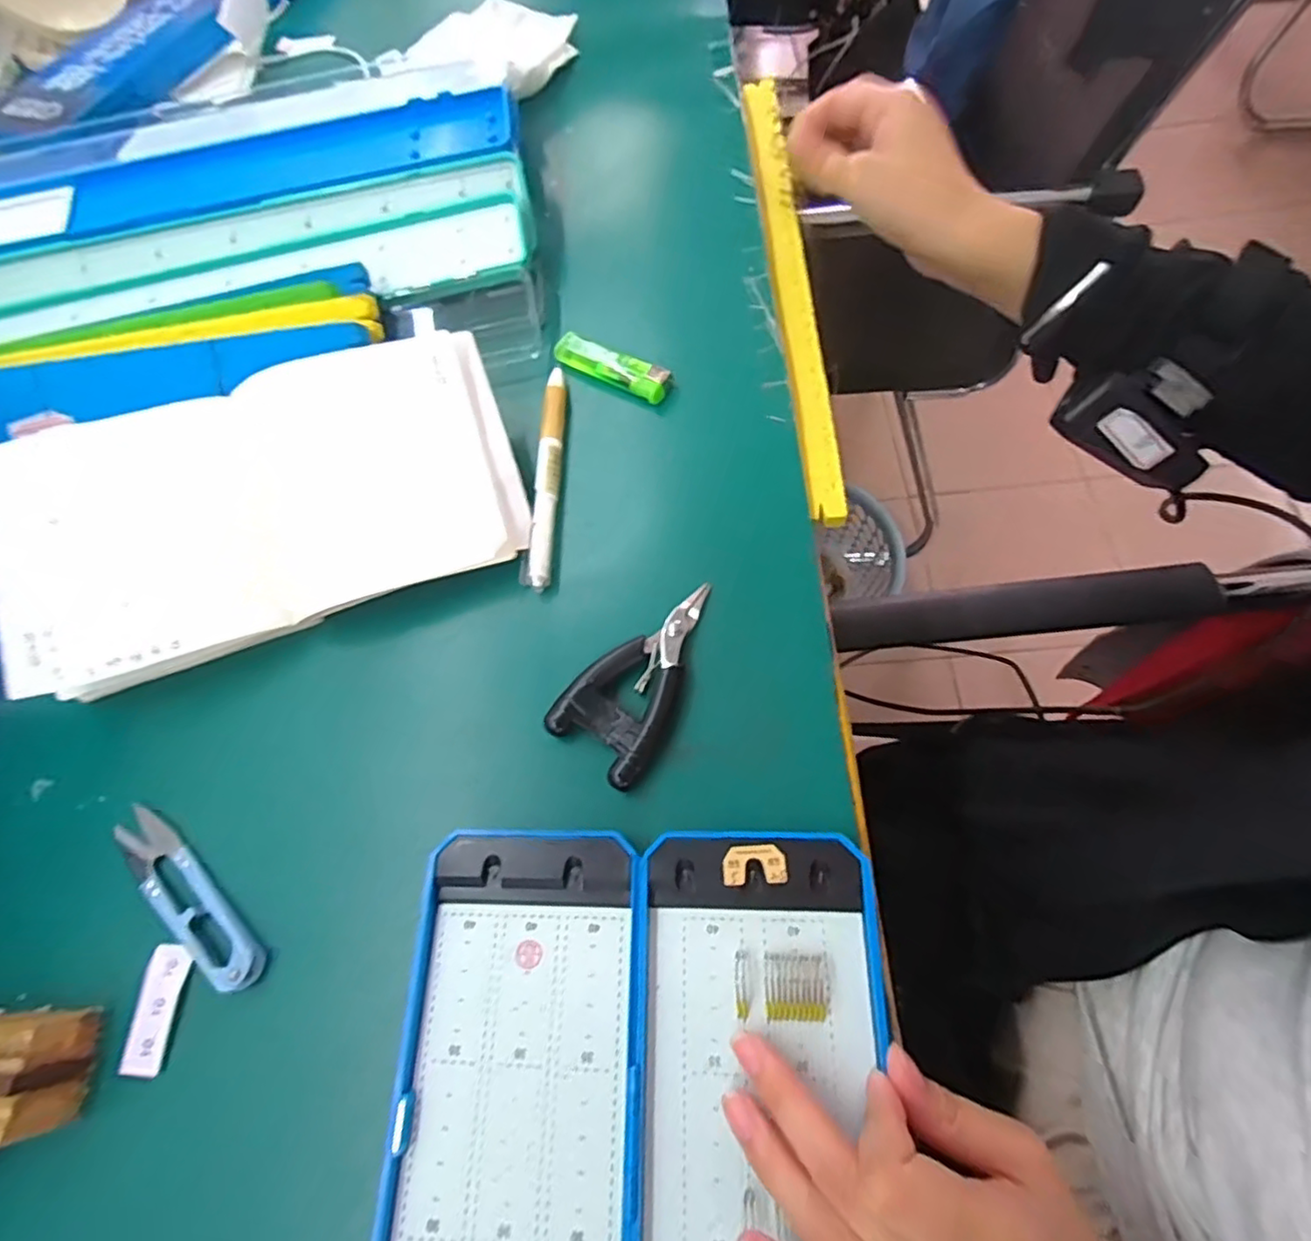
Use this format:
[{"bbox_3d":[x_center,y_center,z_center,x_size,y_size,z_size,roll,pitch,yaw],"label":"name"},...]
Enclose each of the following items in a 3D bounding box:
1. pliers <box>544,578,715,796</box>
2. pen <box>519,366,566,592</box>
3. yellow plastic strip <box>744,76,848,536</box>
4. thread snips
[{"bbox_3d":[-0.002,0.024,0.293,0.048,0.010,0.093,35,73,20],"label":"pliers"},{"bbox_3d":[-0.057,-0.079,0.347,0.016,0.009,0.135,1,65,7],"label":"pen"},{"bbox_3d":[0.077,-0.213,0.386,0.023,0.013,0.360,-2,65,1],"label":"yellow plastic strip"},{"bbox_3d":[-0.204,0.118,0.281,0.101,0.013,0.022,36,74,20],"label":"thread snips"}]

